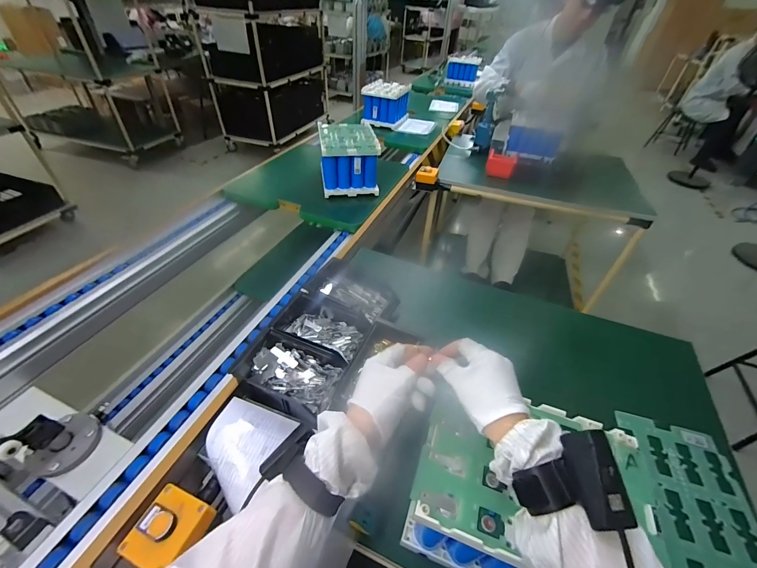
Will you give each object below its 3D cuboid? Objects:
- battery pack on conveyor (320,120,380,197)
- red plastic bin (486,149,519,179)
[{"bbox_3d":[-0.102,-0.412,1.073,0.171,0.172,0.230,-5,44,-9],"label":"battery pack on conveyor"},{"bbox_3d":[0.511,-0.498,1.334,0.120,0.085,0.060,19,45,16],"label":"red plastic bin"}]

